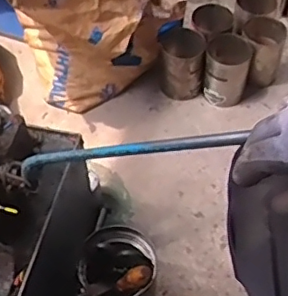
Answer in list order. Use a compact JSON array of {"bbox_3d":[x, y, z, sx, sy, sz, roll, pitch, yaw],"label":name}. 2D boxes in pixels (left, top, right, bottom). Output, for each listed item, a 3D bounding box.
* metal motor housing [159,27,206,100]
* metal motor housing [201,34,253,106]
[{"bbox_3d":[0.081,-0.184,1.204,0.095,0.107,0.113,1,55,2],"label":"metal motor housing"},{"bbox_3d":[0.175,-0.163,1.186,0.094,0.122,0.100,6,55,5],"label":"metal motor housing"}]

